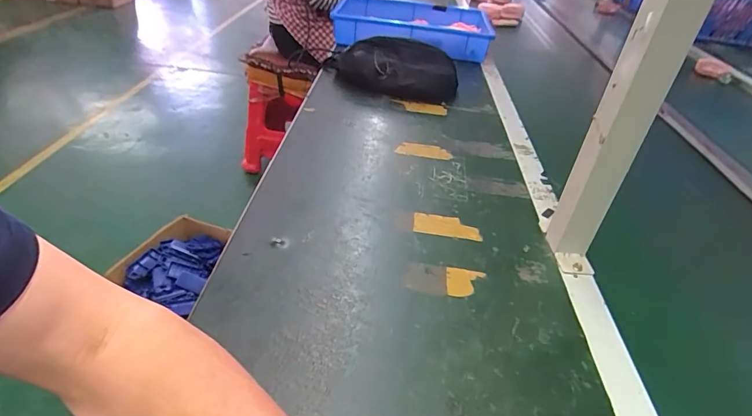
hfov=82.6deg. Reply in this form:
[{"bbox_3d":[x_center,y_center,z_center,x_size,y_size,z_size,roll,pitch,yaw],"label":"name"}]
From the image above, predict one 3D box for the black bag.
[{"bbox_3d":[0.035,-0.300,0.911,0.283,0.092,0.135,10,36,3],"label":"black bag"}]

